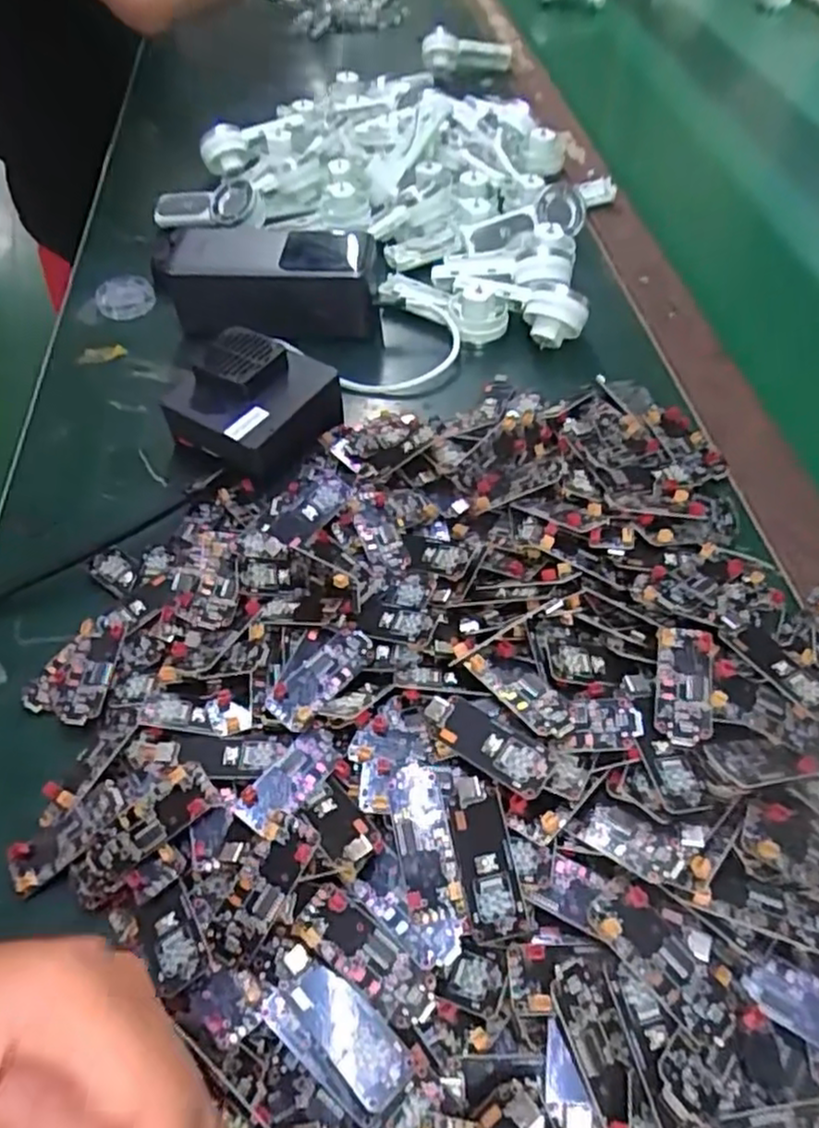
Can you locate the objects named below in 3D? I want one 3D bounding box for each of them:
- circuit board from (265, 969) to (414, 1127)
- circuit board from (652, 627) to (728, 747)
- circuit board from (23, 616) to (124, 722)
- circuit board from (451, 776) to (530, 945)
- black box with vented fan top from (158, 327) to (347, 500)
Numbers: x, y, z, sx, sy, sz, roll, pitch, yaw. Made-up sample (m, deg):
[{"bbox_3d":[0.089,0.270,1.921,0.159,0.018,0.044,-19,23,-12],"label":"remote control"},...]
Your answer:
[{"bbox_3d":[-0.023,0.149,0.223,0.048,0.006,0.024,33,59,23],"label":"circuit board"},{"bbox_3d":[0.104,0.046,0.266,0.023,0.010,0.049,12,53,9],"label":"circuit board"},{"bbox_3d":[-0.151,0.048,0.318,0.039,0.010,0.051,2,52,1],"label":"circuit board"},{"bbox_3d":[0.026,0.100,0.242,0.019,0.005,0.051,-18,53,9],"label":"circuit board"},{"bbox_3d":[-0.087,-0.092,0.398,0.079,0.046,0.076,27,56,20],"label":"black box with vented fan top"}]

